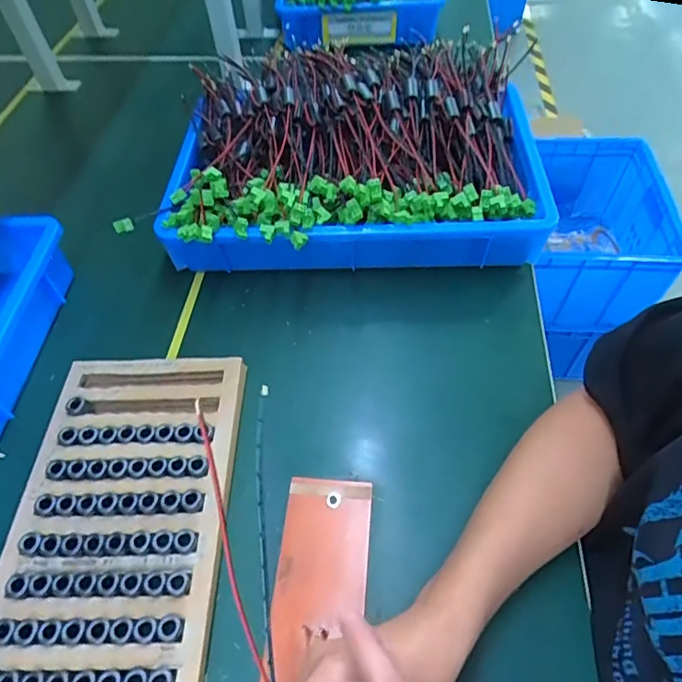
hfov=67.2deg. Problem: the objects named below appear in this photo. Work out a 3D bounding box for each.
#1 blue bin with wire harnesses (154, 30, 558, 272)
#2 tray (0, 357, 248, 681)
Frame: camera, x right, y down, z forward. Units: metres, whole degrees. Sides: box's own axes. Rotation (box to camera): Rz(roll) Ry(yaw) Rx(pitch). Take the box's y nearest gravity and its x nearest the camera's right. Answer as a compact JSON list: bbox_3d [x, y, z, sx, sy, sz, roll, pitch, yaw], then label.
[{"bbox_3d":[0.011,-0.227,0.645,0.432,0.151,0.312,-1,55,0],"label":"blue bin with wire harnesses"},{"bbox_3d":[-0.188,0.171,0.425,0.173,0.031,0.359,0,55,1],"label":"tray"}]

